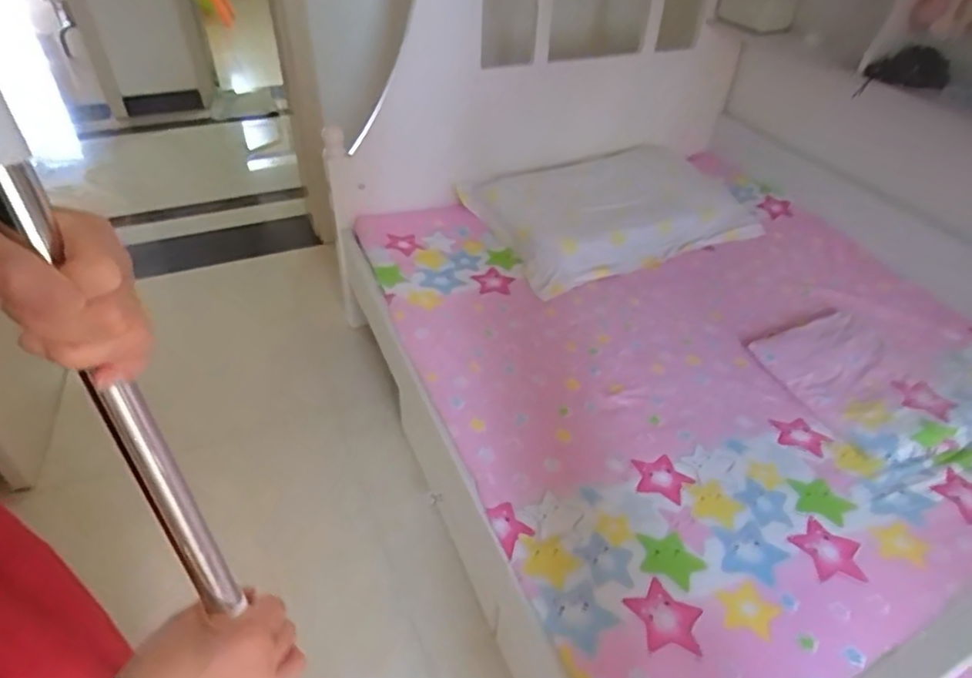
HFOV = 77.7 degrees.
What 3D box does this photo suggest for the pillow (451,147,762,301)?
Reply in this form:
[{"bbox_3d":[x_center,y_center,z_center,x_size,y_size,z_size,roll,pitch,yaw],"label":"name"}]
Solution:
[{"bbox_3d":[0.350,-0.363,1.634,0.709,0.111,0.441,-15,47,-20],"label":"pillow"}]

